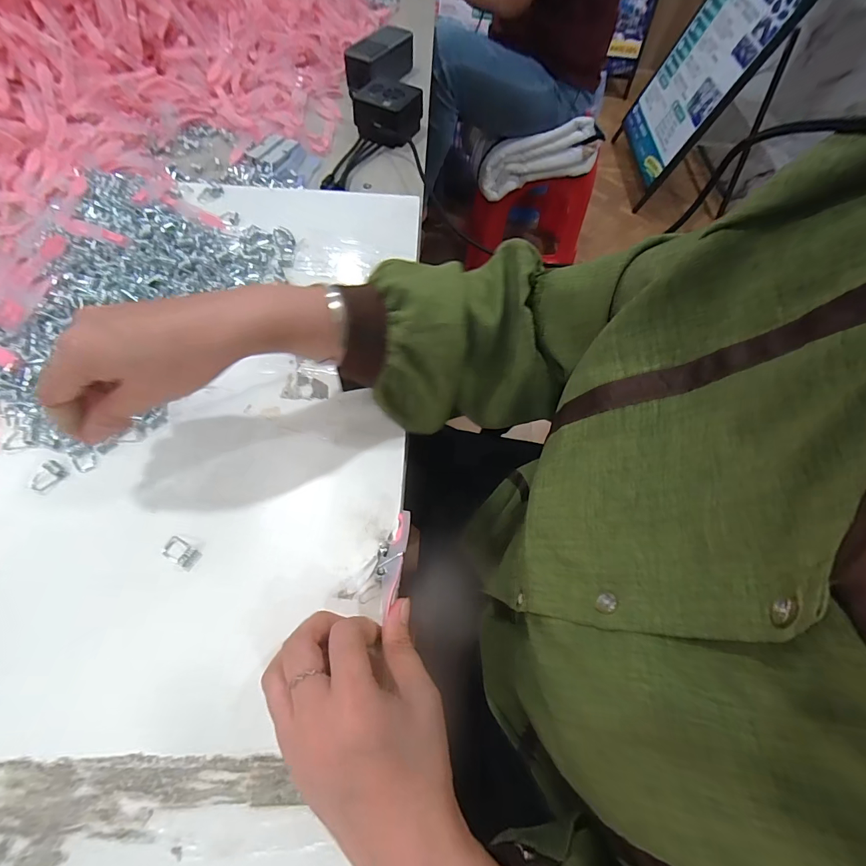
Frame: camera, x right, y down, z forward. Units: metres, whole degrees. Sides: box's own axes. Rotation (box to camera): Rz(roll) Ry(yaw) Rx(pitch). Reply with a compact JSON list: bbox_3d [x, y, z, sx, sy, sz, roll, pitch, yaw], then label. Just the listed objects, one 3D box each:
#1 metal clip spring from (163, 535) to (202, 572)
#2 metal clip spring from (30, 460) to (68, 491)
[{"bbox_3d":[-0.174,0.082,0.284,0.027,0.004,0.014,26,62,10],"label":"metal clip spring"},{"bbox_3d":[-0.288,0.032,0.307,0.017,0.007,0.022,38,65,16],"label":"metal clip spring"}]

